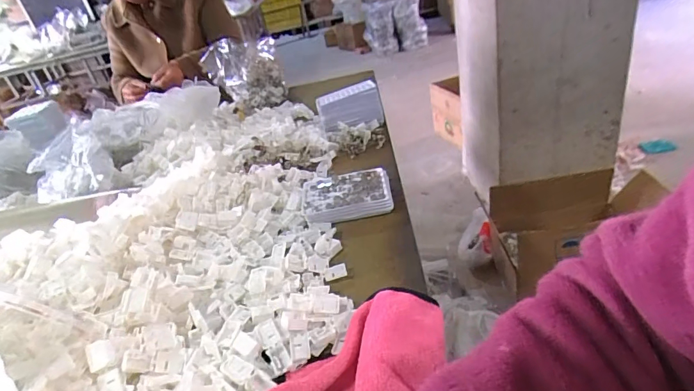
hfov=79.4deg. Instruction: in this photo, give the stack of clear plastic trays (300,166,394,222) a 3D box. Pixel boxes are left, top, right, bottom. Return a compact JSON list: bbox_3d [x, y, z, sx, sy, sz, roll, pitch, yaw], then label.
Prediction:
[{"bbox_3d":[-0.001,-0.001,0.641,0.131,0.032,0.093,-11,30,3],"label":"stack of clear plastic trays"}]

